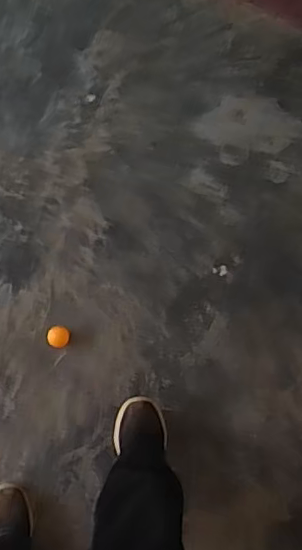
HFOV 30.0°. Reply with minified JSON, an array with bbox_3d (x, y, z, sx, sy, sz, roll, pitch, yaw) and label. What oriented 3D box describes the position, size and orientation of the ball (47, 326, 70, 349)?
[{"bbox_3d":[-0.179,0.121,1.097,0.041,0.037,0.042,1,86,-8],"label":"ball"}]

